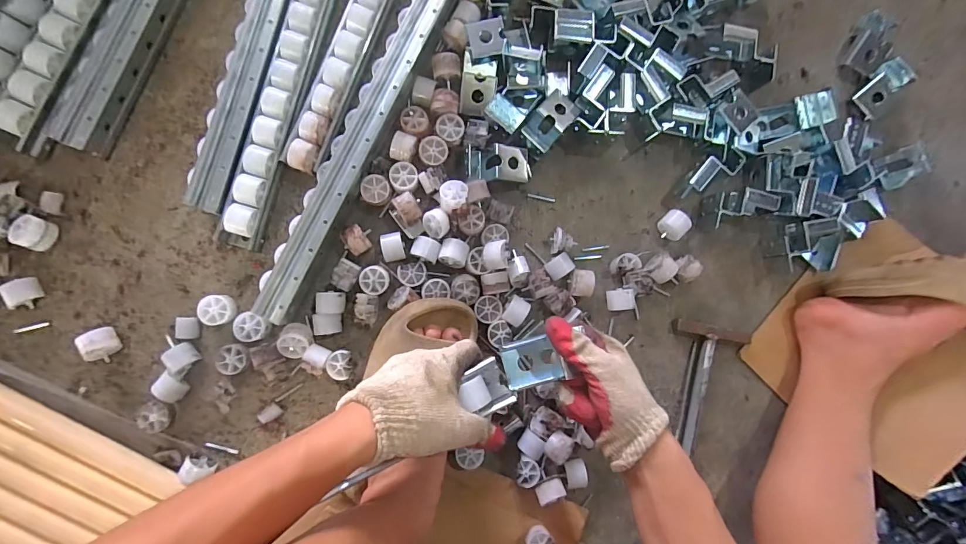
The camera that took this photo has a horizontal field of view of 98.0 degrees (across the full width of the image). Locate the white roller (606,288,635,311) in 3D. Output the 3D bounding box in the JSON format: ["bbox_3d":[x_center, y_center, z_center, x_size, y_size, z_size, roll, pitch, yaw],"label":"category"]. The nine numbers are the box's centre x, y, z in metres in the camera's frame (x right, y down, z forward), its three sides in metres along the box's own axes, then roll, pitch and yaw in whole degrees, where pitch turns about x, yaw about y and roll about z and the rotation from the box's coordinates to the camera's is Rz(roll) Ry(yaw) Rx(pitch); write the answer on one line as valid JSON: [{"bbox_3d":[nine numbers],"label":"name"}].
[{"bbox_3d":[0.178,0.036,0.548,0.033,0.025,0.028,-4,87,-7],"label":"white roller"}]

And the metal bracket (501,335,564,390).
[{"bbox_3d":[0.049,0.089,0.415,0.057,0.012,0.044,-12,88,-7],"label":"metal bracket"}]

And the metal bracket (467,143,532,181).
[{"bbox_3d":[0.022,-0.140,0.537,0.085,0.031,0.048,0,87,-7],"label":"metal bracket"}]

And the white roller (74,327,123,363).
[{"bbox_3d":[-0.433,0.083,0.477,0.027,0.032,0.036,-20,89,-7],"label":"white roller"}]

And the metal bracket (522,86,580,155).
[{"bbox_3d":[0.087,-0.198,0.550,0.047,0.022,0.082,42,83,-3],"label":"metal bracket"}]

